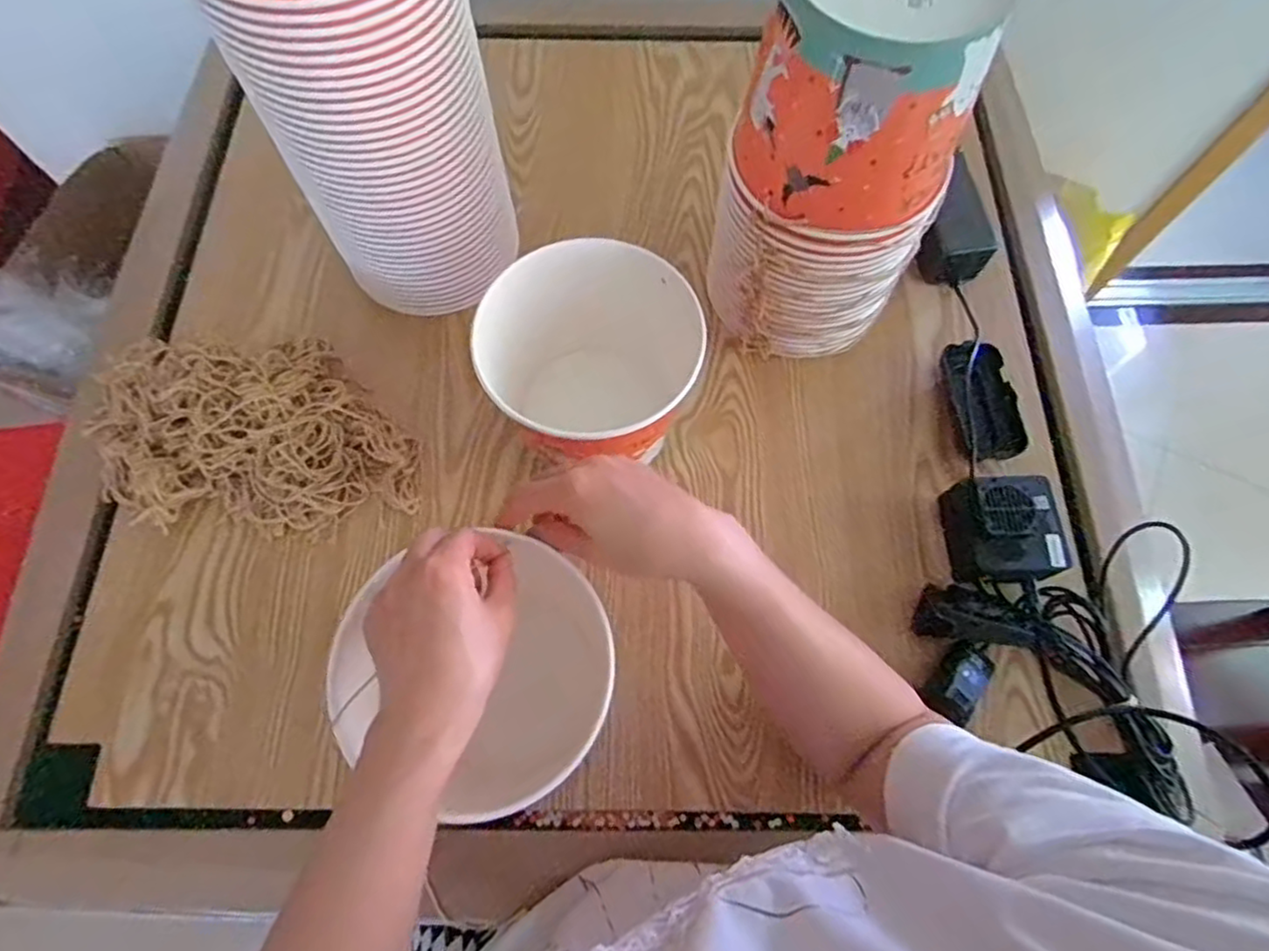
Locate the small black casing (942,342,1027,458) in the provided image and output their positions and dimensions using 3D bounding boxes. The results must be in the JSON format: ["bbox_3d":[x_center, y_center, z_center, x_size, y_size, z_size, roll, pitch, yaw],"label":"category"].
[{"bbox_3d":[0.301,-0.066,0.575,0.049,0.026,0.104,-11,70,-4],"label":"small black casing"}]

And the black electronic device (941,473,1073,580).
[{"bbox_3d":[0.287,0.043,0.522,0.075,0.046,0.077,-2,69,-1],"label":"black electronic device"}]

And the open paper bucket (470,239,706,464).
[{"bbox_3d":[-0.033,-0.083,0.502,0.137,0.121,0.161,23,70,7],"label":"open paper bucket"}]

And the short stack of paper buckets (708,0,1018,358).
[{"bbox_3d":[0.146,-0.217,0.500,0.145,0.286,0.130,-6,70,-3],"label":"short stack of paper buckets"}]

